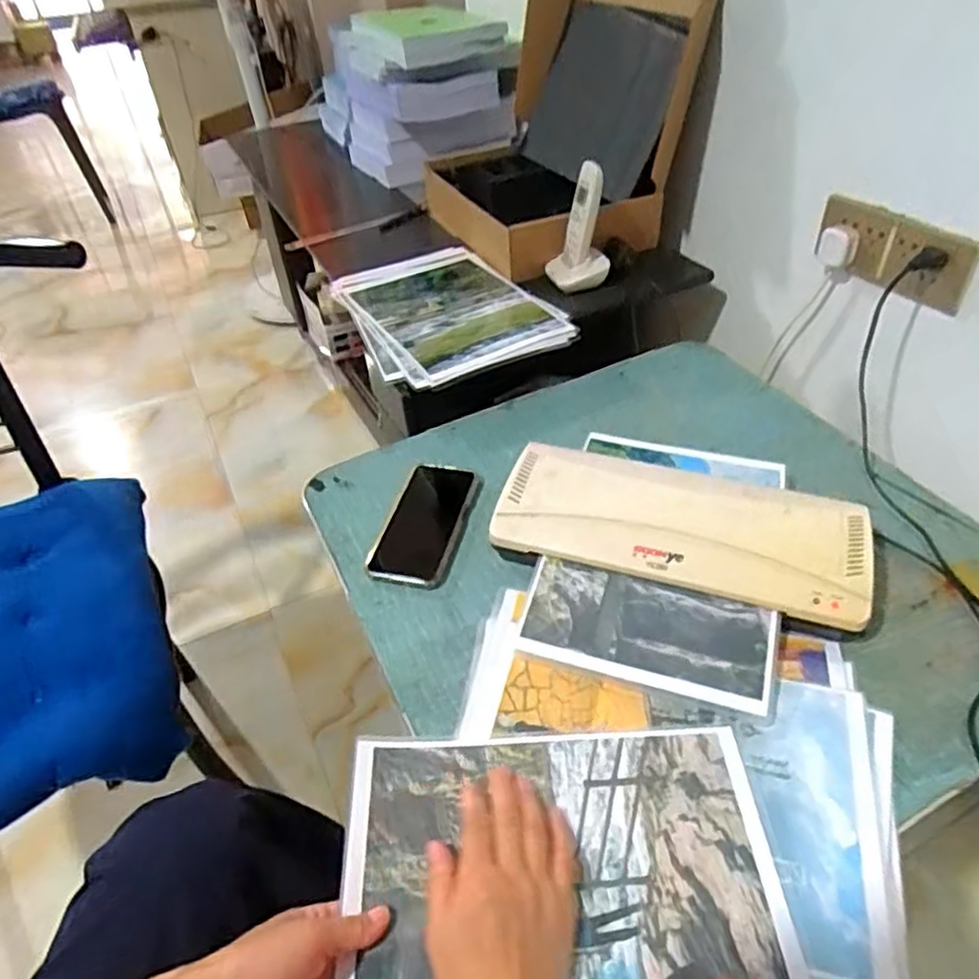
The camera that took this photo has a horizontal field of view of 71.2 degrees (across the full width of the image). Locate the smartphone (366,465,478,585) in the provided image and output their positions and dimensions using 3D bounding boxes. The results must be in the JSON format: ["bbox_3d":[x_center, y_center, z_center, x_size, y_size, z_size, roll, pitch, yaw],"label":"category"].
[{"bbox_3d":[-0.067,0.033,0.720,0.083,0.018,0.158,5,42,19],"label":"smartphone"}]

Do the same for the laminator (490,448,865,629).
[{"bbox_3d":[0.178,0.041,0.659,0.334,0.067,0.133,12,43,17],"label":"laminator"}]

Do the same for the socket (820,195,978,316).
[{"bbox_3d":[0.465,-0.274,0.796,0.029,0.082,0.186,-21,44,-19],"label":"socket"}]

